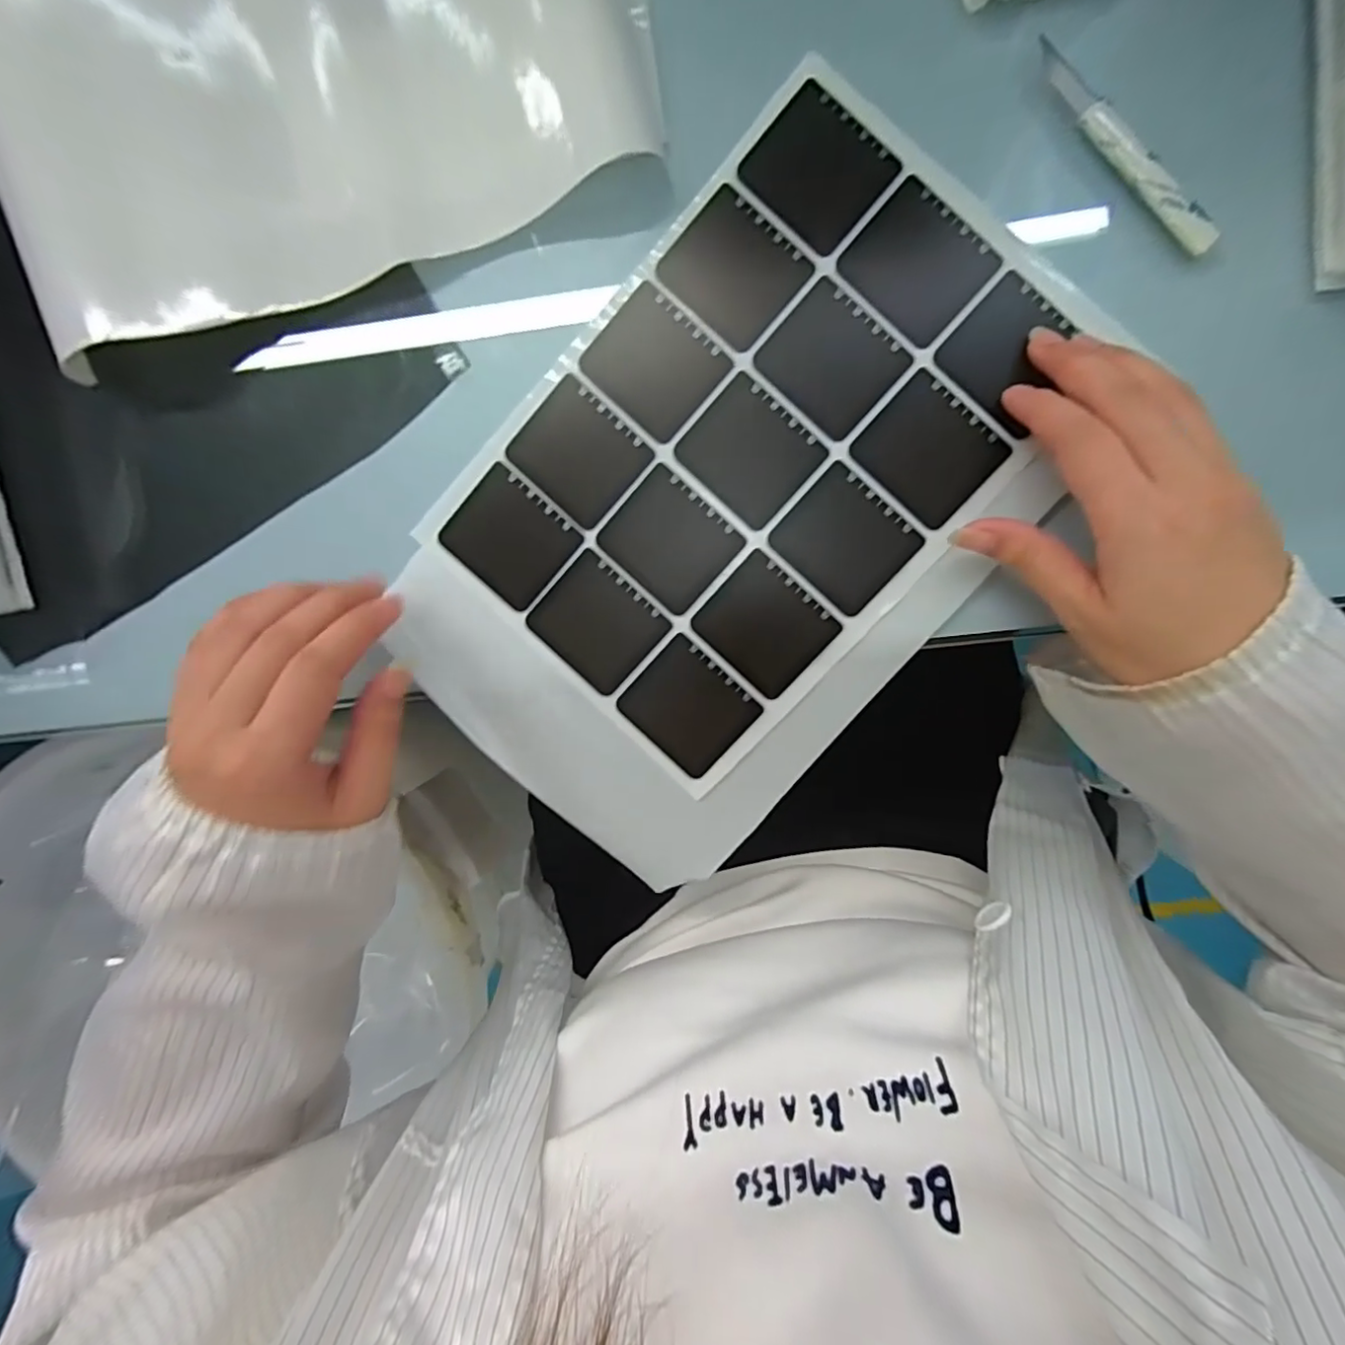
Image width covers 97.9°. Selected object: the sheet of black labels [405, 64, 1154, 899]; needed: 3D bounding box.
[{"bbox_3d":[0.027,-0.077,0.269,0.205,0.007,0.323,42,97,-1],"label":"sheet of black labels"}]

